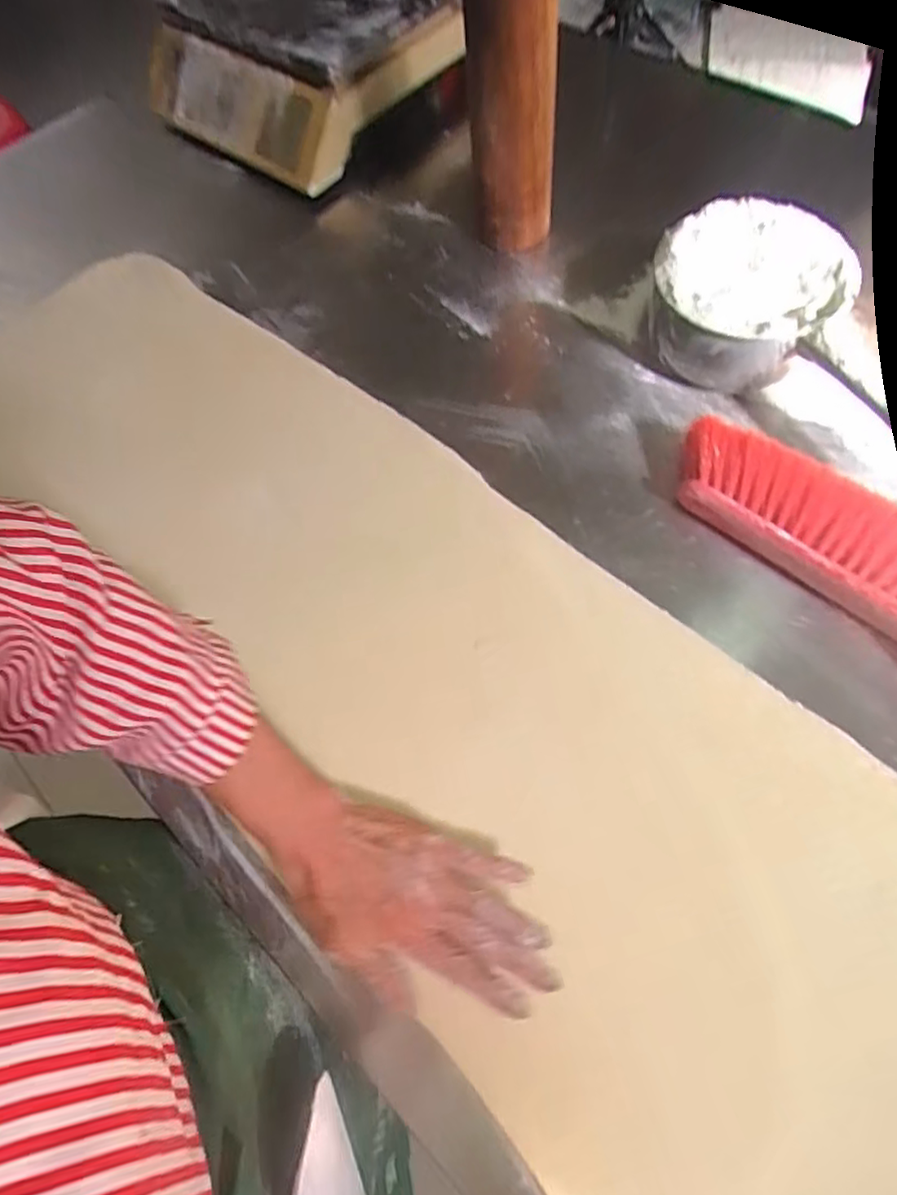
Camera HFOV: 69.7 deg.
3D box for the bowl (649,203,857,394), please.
[{"bbox_3d":[0.265,-0.265,0.587,0.154,0.103,0.160,1,66,-2],"label":"bowl"}]

